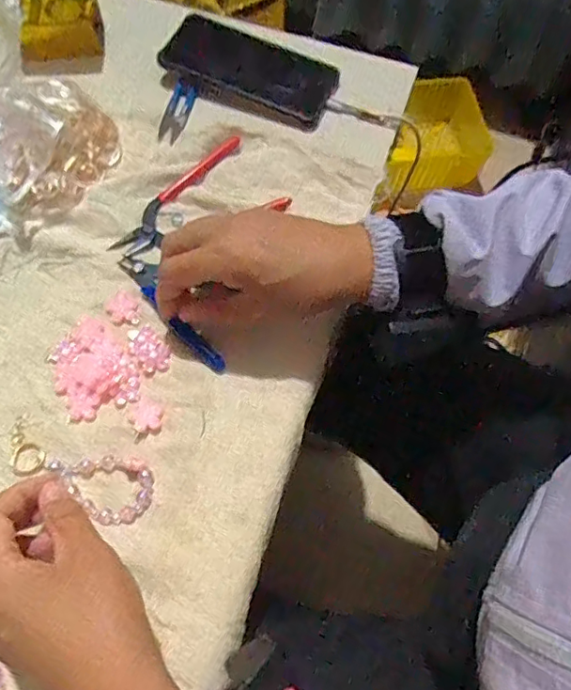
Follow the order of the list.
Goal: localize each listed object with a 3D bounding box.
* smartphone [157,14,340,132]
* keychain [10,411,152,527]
[{"bbox_3d":[-0.033,-0.261,0.503,0.154,0.018,0.082,20,68,6],"label":"smartphone"},{"bbox_3d":[-0.143,0.085,0.368,0.111,0.005,0.044,21,69,9],"label":"keychain"}]

